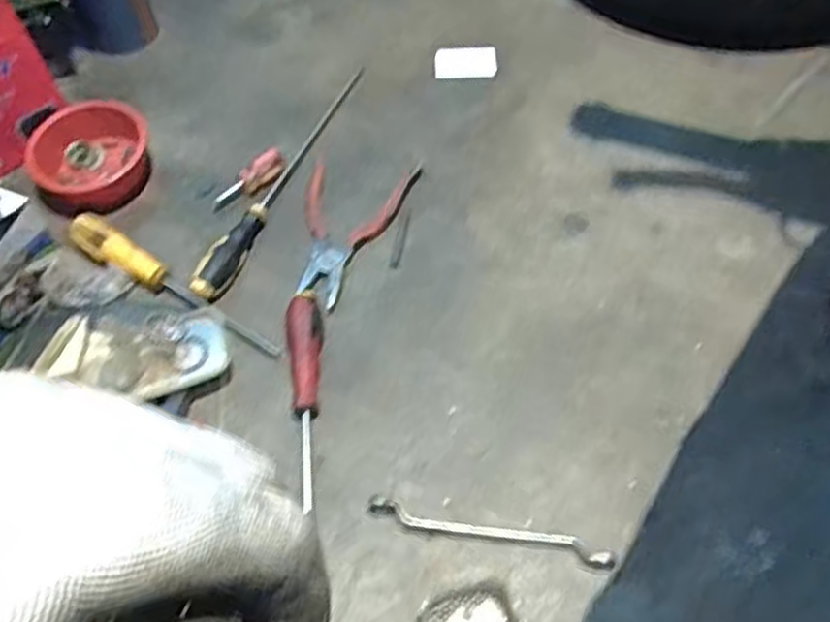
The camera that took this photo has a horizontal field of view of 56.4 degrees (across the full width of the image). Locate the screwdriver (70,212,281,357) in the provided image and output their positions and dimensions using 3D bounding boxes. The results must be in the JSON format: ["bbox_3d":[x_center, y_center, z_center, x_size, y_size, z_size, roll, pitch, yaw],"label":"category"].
[{"bbox_3d":[-0.233,-0.023,0.716,0.237,0.028,0.040,33,64,18],"label":"screwdriver"}]

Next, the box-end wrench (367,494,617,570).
[{"bbox_3d":[0.059,0.173,0.608,0.193,0.018,0.020,10,60,6],"label":"box-end wrench"}]

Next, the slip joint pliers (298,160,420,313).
[{"bbox_3d":[-0.080,-0.091,0.773,0.100,0.007,0.185,23,62,13],"label":"slip joint pliers"}]

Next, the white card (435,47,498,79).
[{"bbox_3d":[0.059,-0.288,0.892,0.072,0.004,0.047,-2,59,-1],"label":"white card"}]

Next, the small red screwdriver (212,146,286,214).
[{"bbox_3d":[-0.169,-0.134,0.786,0.087,0.022,0.021,-36,66,-20],"label":"small red screwdriver"}]

